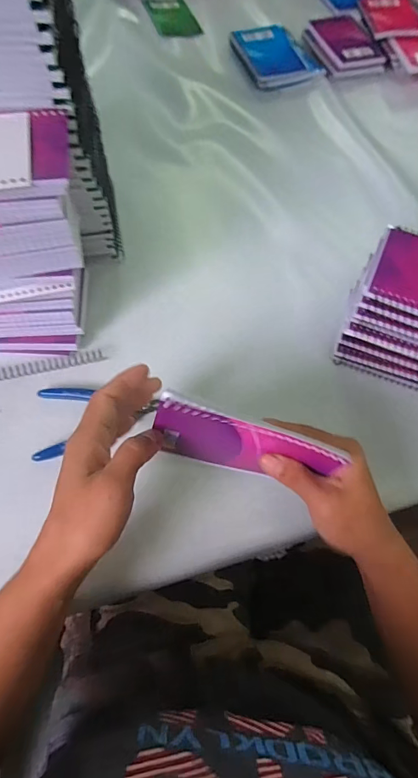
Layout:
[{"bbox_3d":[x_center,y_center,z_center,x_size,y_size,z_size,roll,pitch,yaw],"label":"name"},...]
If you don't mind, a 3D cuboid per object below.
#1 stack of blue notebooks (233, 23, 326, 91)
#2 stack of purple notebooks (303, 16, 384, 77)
[{"bbox_3d":[0.105,-0.520,0.622,0.107,0.021,0.129,-17,68,-9],"label":"stack of blue notebooks"},{"bbox_3d":[0.214,-0.555,0.639,0.102,0.022,0.127,-13,67,-7],"label":"stack of purple notebooks"}]

